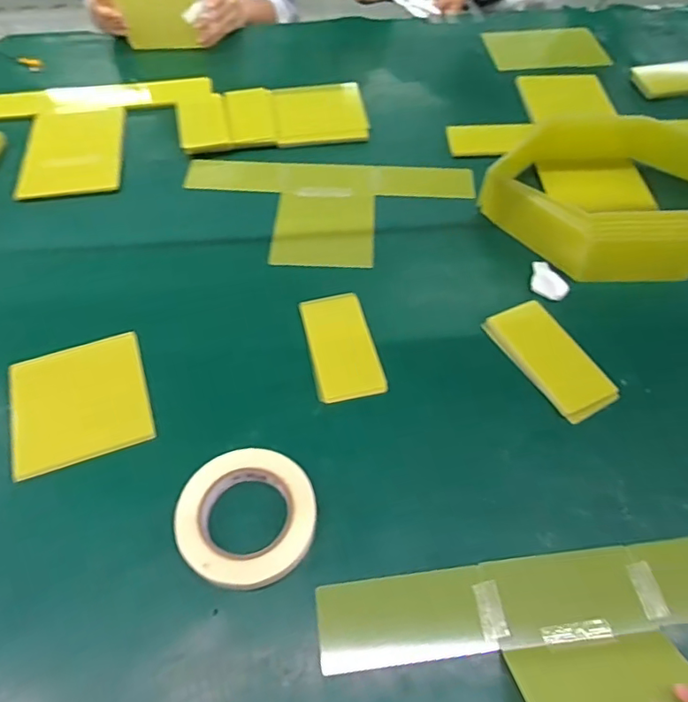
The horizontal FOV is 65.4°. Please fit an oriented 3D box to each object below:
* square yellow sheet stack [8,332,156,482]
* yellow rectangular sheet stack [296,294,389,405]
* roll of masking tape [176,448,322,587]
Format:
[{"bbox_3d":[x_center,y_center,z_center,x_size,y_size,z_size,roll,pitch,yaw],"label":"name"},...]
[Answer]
[{"bbox_3d":[-0.278,0.052,0.566,0.134,0.008,0.136,-15,62,-16],"label":"square yellow sheet stack"},{"bbox_3d":[-0.003,-0.006,0.609,0.074,0.008,0.138,-12,59,-6],"label":"yellow rectangular sheet stack"},{"bbox_3d":[-0.087,0.153,0.488,0.120,0.036,0.121,0,54,0],"label":"roll of masking tape"}]

